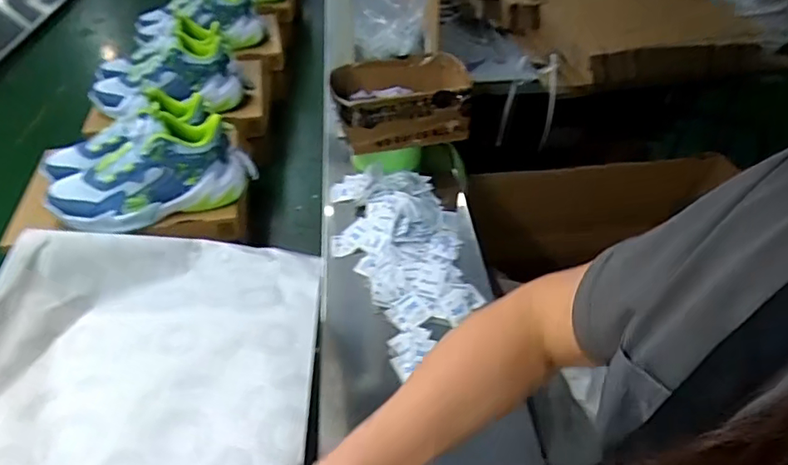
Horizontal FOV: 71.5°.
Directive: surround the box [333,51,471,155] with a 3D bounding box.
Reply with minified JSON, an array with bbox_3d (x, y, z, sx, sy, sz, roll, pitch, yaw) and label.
[{"bbox_3d":[0.011,-0.241,1.001,0.238,0.101,0.184,-9,41,-10],"label":"box"}]

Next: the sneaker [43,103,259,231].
[{"bbox_3d":[-0.328,-0.090,0.734,0.252,0.115,0.097,-17,43,-18],"label":"sneaker"}]

